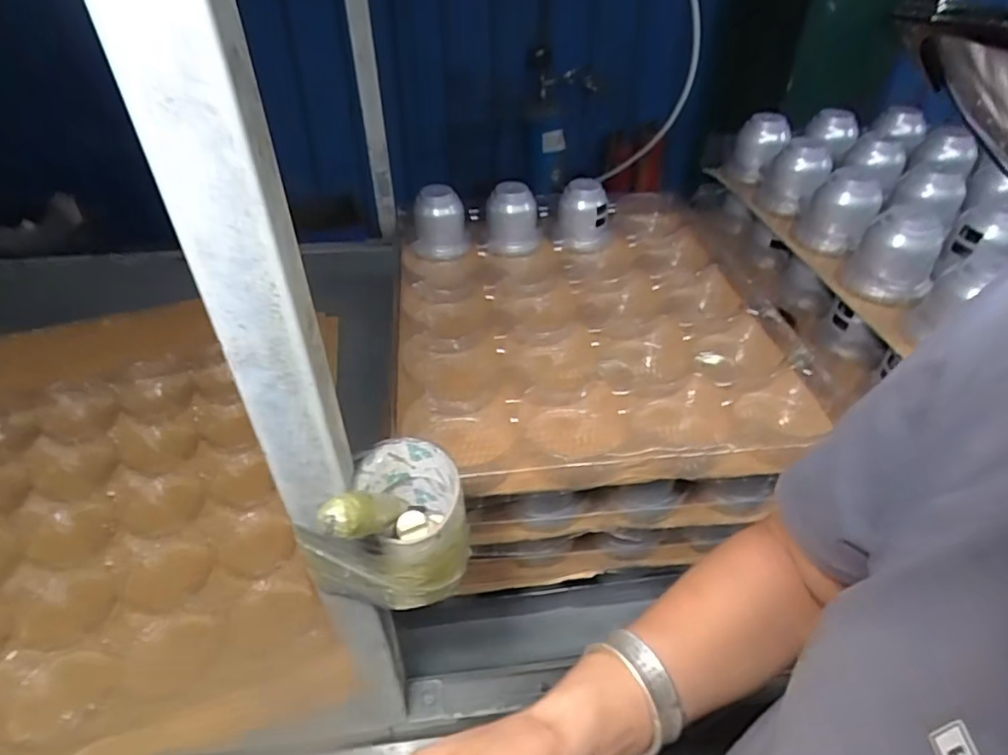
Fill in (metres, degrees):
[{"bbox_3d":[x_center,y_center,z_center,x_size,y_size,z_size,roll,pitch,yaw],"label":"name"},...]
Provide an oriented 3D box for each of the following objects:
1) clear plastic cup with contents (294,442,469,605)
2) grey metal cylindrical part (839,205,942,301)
[{"bbox_3d":[-0.075,0.100,0.425,0.096,0.089,0.089,1,40,-1],"label":"clear plastic cup with contents"},{"bbox_3d":[0.414,-0.132,0.622,0.082,0.083,0.074,23,45,24],"label":"grey metal cylindrical part"}]

